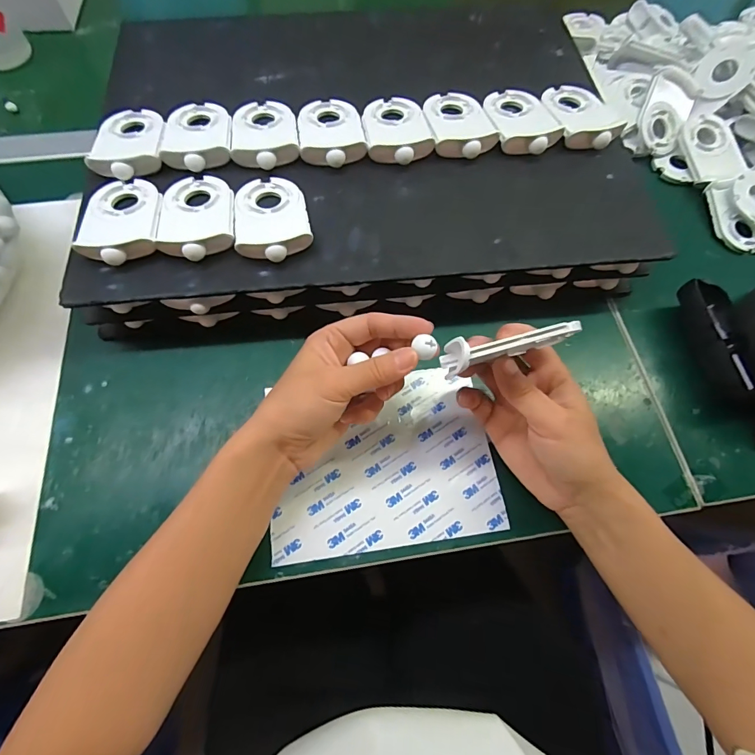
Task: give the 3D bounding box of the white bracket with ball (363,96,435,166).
[{"bbox_3d":[0.017,-0.228,0.367,0.057,0.015,0.087,-5,68,-4],"label":"white bracket with ball"}]

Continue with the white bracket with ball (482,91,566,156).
[{"bbox_3d":[0.134,-0.240,0.377,0.057,0.017,0.084,-6,68,-5],"label":"white bracket with ball"}]

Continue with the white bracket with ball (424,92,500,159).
[{"bbox_3d":[0.075,-0.234,0.372,0.057,0.016,0.086,-5,68,-4],"label":"white bracket with ball"}]

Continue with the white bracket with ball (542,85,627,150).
[{"bbox_3d":[0.193,-0.249,0.383,0.059,0.017,0.087,-10,69,-6],"label":"white bracket with ball"}]

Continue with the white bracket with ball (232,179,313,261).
[{"bbox_3d":[-0.087,-0.133,0.329,0.059,0.014,0.089,-11,69,-7],"label":"white bracket with ball"}]

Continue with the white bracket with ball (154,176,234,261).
[{"bbox_3d":[-0.147,-0.134,0.328,0.057,0.014,0.089,-9,69,-6],"label":"white bracket with ball"}]

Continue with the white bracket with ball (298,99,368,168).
[{"bbox_3d":[-0.042,-0.225,0.365,0.057,0.013,0.086,-6,68,-5],"label":"white bracket with ball"}]

